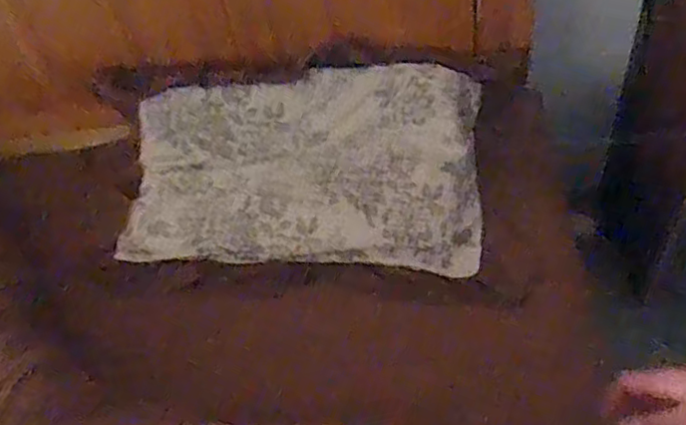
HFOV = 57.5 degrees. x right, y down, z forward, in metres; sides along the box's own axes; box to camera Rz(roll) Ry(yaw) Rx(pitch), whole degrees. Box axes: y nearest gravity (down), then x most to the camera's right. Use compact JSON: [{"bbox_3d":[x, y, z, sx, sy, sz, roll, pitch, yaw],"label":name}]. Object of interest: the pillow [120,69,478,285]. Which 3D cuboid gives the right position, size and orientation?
[{"bbox_3d":[-0.079,-0.090,1.114,0.635,0.085,0.369,2,76,10],"label":"pillow"}]

